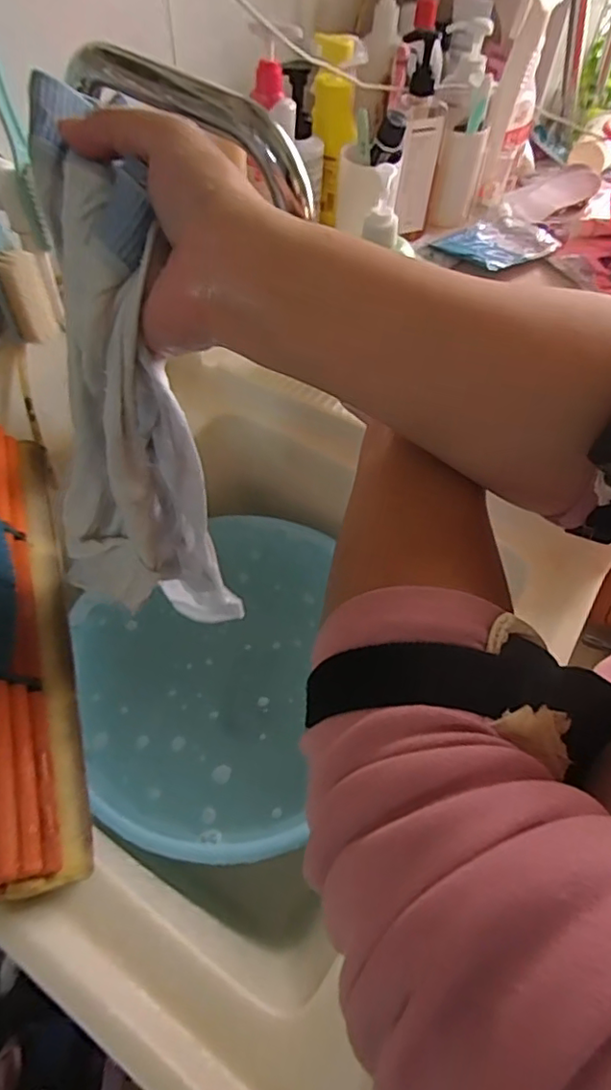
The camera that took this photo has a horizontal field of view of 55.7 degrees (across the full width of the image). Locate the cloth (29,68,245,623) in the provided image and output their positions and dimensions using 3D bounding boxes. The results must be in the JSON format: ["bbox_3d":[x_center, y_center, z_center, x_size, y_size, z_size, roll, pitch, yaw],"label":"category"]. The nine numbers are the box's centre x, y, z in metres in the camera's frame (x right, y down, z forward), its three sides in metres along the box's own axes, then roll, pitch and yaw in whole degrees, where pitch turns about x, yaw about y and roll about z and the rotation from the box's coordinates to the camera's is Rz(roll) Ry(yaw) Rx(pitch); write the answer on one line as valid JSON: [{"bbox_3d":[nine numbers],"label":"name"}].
[{"bbox_3d":[-0.101,-0.052,0.327,0.076,0.309,0.079,34,52,29],"label":"cloth"}]

